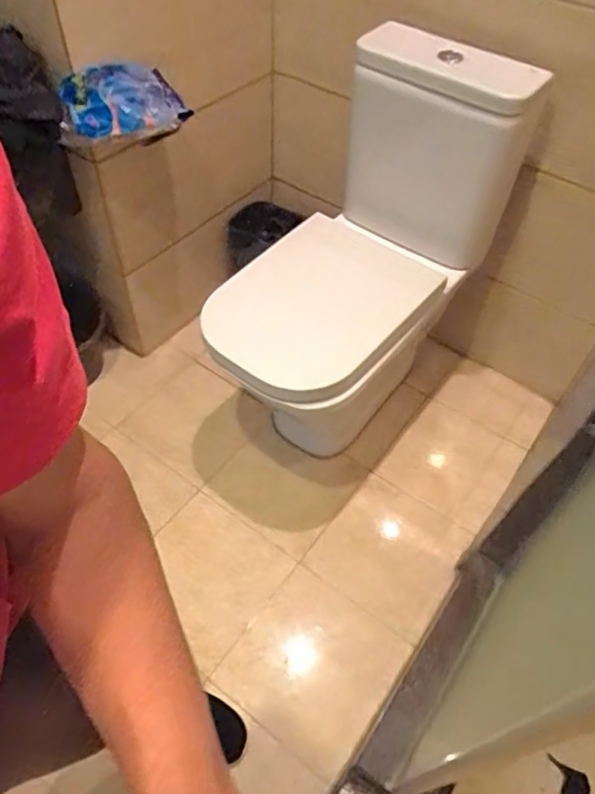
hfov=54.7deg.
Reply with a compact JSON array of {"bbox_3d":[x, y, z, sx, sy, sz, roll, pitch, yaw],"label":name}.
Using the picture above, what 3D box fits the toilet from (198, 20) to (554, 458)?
[{"bbox_3d":[0.098,-0.214,1.007,0.368,0.628,0.504,21,54,14],"label":"toilet"}]

